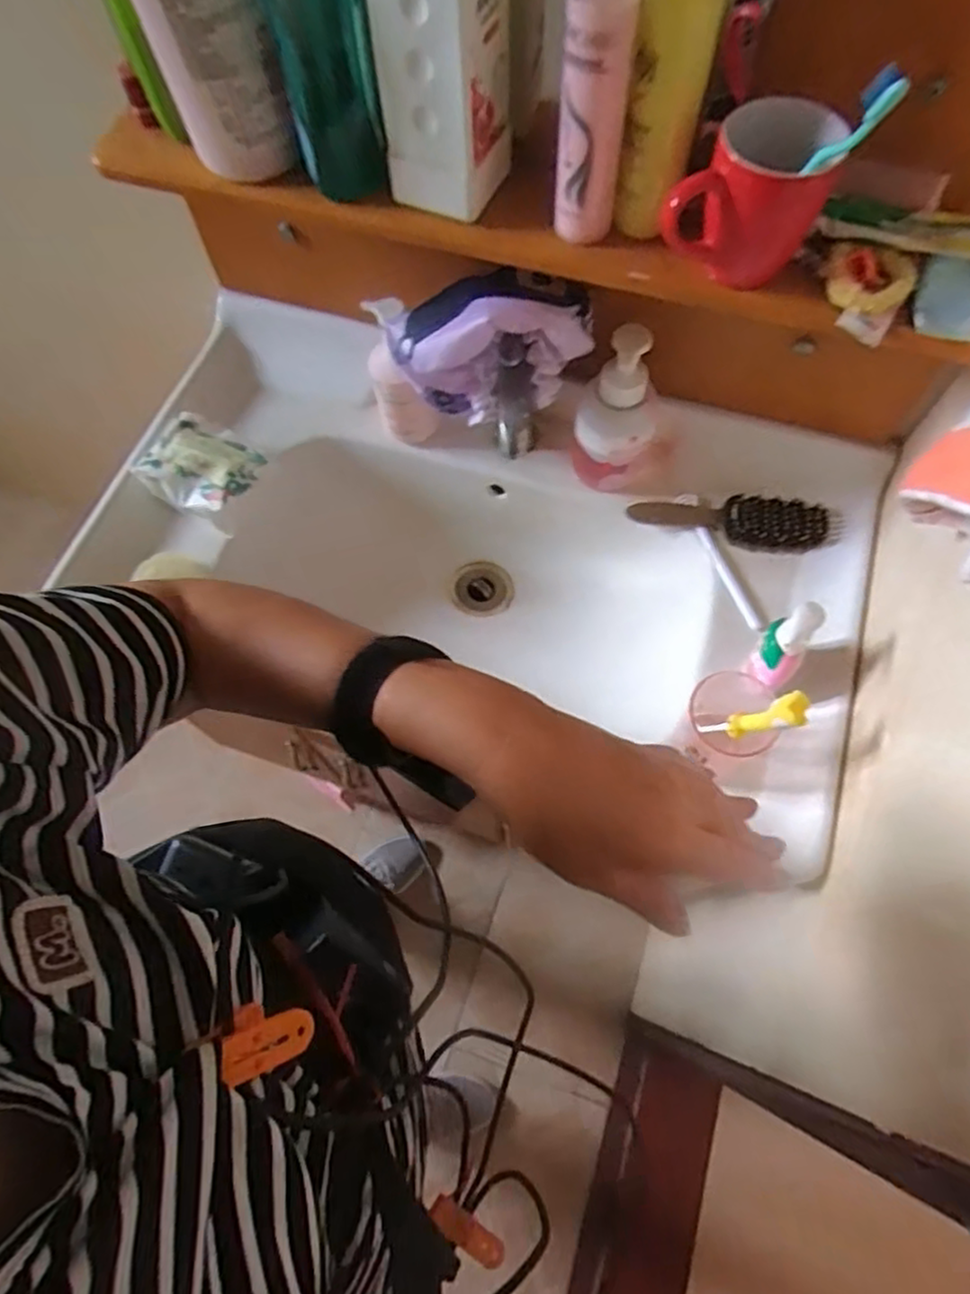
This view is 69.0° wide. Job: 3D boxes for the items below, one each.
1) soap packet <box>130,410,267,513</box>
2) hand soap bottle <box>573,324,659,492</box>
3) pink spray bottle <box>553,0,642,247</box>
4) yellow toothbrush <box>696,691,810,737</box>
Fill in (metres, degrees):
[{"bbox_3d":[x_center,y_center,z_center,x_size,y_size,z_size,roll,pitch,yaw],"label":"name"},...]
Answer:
[{"bbox_3d":[-0.313,-0.202,0.775,0.121,0.034,0.101,29,71,13],"label":"soap packet"},{"bbox_3d":[0.143,-0.243,0.738,0.093,0.191,0.066,12,67,7],"label":"hand soap bottle"},{"bbox_3d":[0.074,-0.376,0.472,0.045,0.212,0.036,12,67,7],"label":"pink spray bottle"},{"bbox_3d":[0.227,0.064,0.607,0.017,0.111,0.024,17,65,-20],"label":"yellow toothbrush"}]

